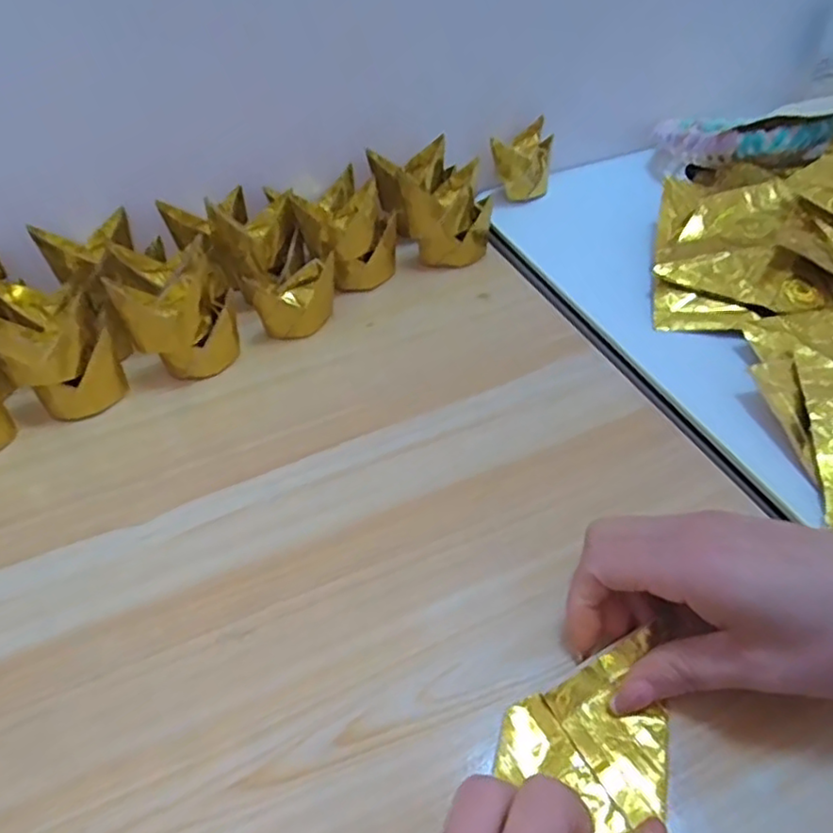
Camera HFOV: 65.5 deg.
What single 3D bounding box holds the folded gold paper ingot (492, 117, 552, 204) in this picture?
[{"bbox_3d":[0.083,-0.197,0.507,0.040,0.049,0.046,9,48,15],"label":"folded gold paper ingot"}]

